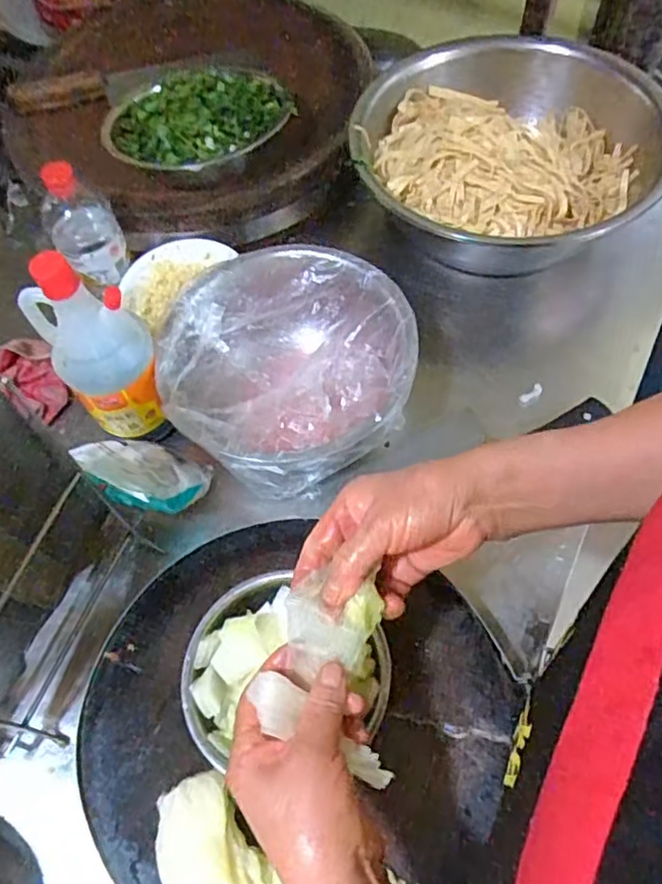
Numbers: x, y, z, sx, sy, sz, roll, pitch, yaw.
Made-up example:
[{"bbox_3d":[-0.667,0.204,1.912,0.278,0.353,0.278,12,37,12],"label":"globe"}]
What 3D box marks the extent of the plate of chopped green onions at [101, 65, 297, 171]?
[{"bbox_3d":[-0.146,-0.360,0.719,0.202,0.032,0.153,-4,60,2],"label":"plate of chopped green onions"}]

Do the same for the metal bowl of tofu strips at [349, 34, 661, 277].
[{"bbox_3d":[0.206,-0.320,0.728,0.343,0.092,0.325,-2,60,3],"label":"metal bowl of tofu strips"}]

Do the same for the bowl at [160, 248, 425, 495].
[{"bbox_3d":[-0.039,-0.074,0.617,0.224,0.084,0.229,-2,60,3],"label":"bowl"}]

